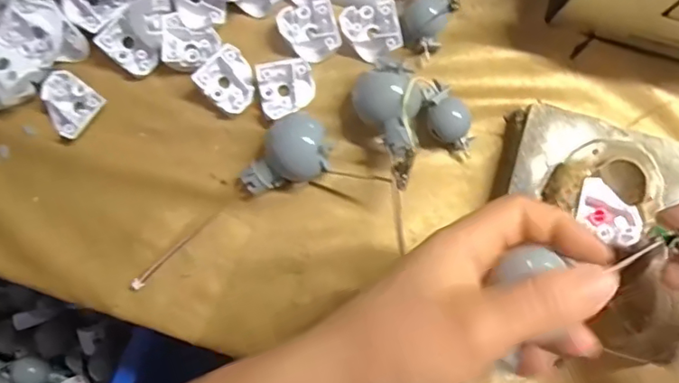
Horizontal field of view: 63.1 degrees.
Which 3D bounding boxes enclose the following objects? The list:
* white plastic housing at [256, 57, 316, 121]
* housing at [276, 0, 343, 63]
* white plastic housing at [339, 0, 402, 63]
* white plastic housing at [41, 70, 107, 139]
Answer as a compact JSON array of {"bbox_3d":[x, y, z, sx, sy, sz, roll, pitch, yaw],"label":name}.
[{"bbox_3d":[-0.030,-0.059,0.316,0.032,0.010,0.033,-16,79,-2],"label":"white plastic housing"},{"bbox_3d":[-0.017,-0.093,0.325,0.032,0.013,0.032,-17,79,-2],"label":"housing"},{"bbox_3d":[0.018,-0.093,0.322,0.031,0.014,0.031,-14,79,-1],"label":"white plastic housing"},{"bbox_3d":[-0.157,-0.050,0.322,0.031,0.015,0.031,34,82,7],"label":"white plastic housing"}]

